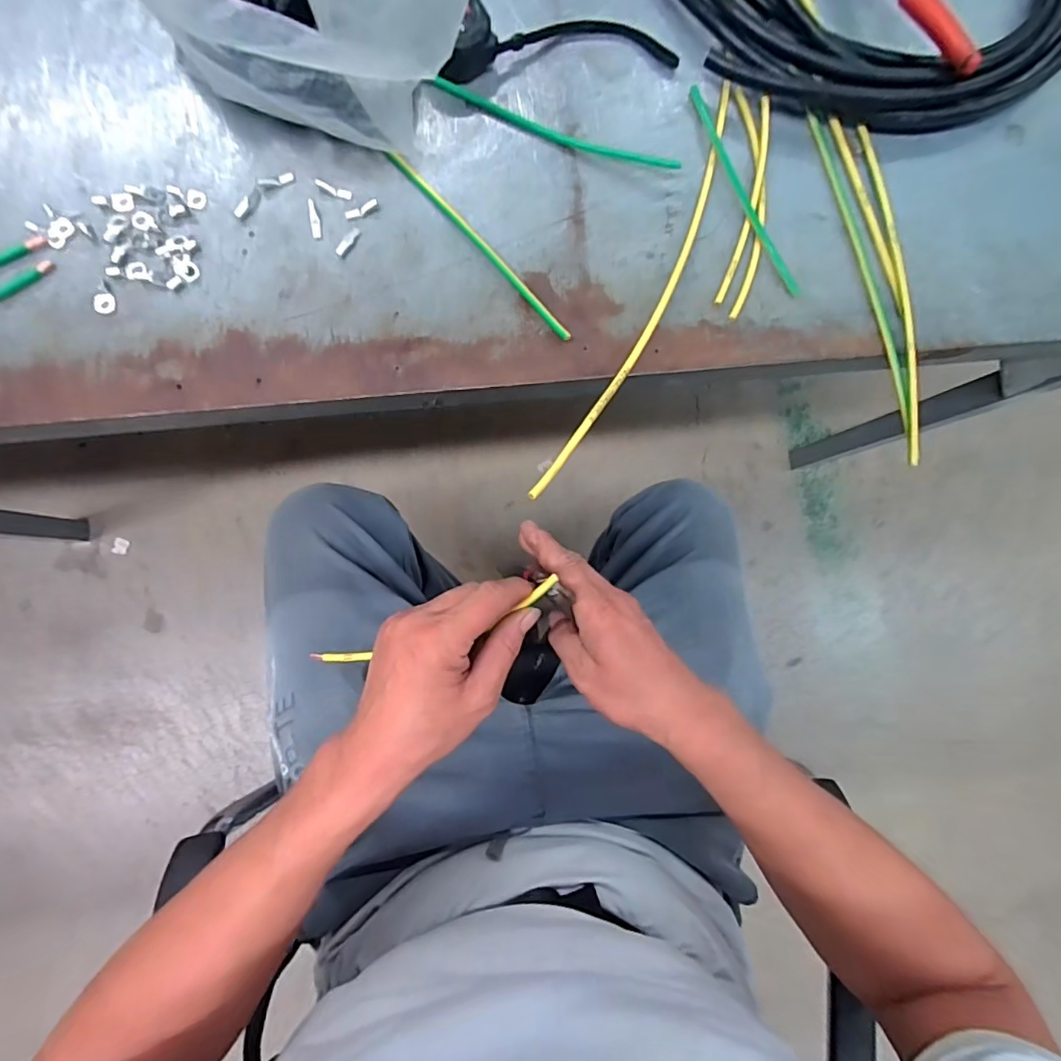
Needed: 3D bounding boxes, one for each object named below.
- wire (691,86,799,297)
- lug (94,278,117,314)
[{"bbox_3d":[0.177,-0.286,0.432,0.011,0.007,0.199,-24,85,-6],"label":"wire"},{"bbox_3d":[-0.324,-0.178,0.391,0.015,0.004,0.026,-4,84,-4],"label":"lug"}]

